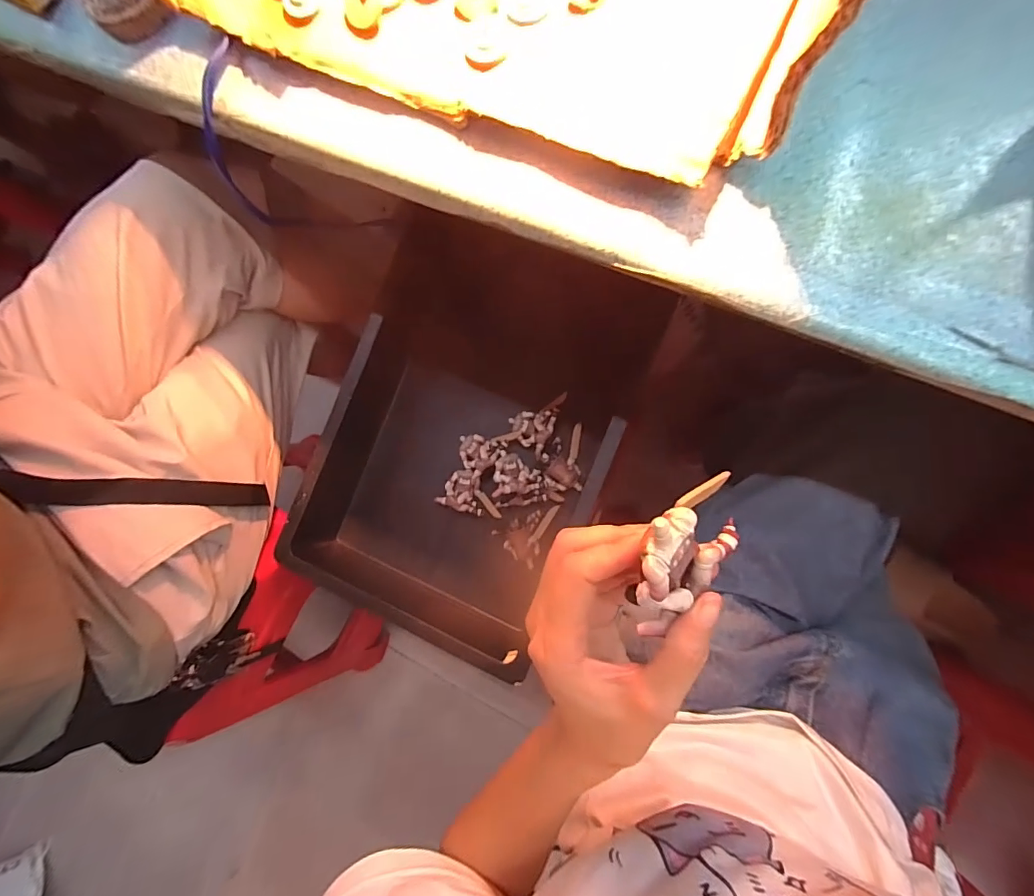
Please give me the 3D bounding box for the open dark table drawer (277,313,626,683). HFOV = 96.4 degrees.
[{"bbox_3d":[-0.090,0.046,0.563,0.293,0.120,0.325,22,90,11],"label":"open dark table drawer"}]

